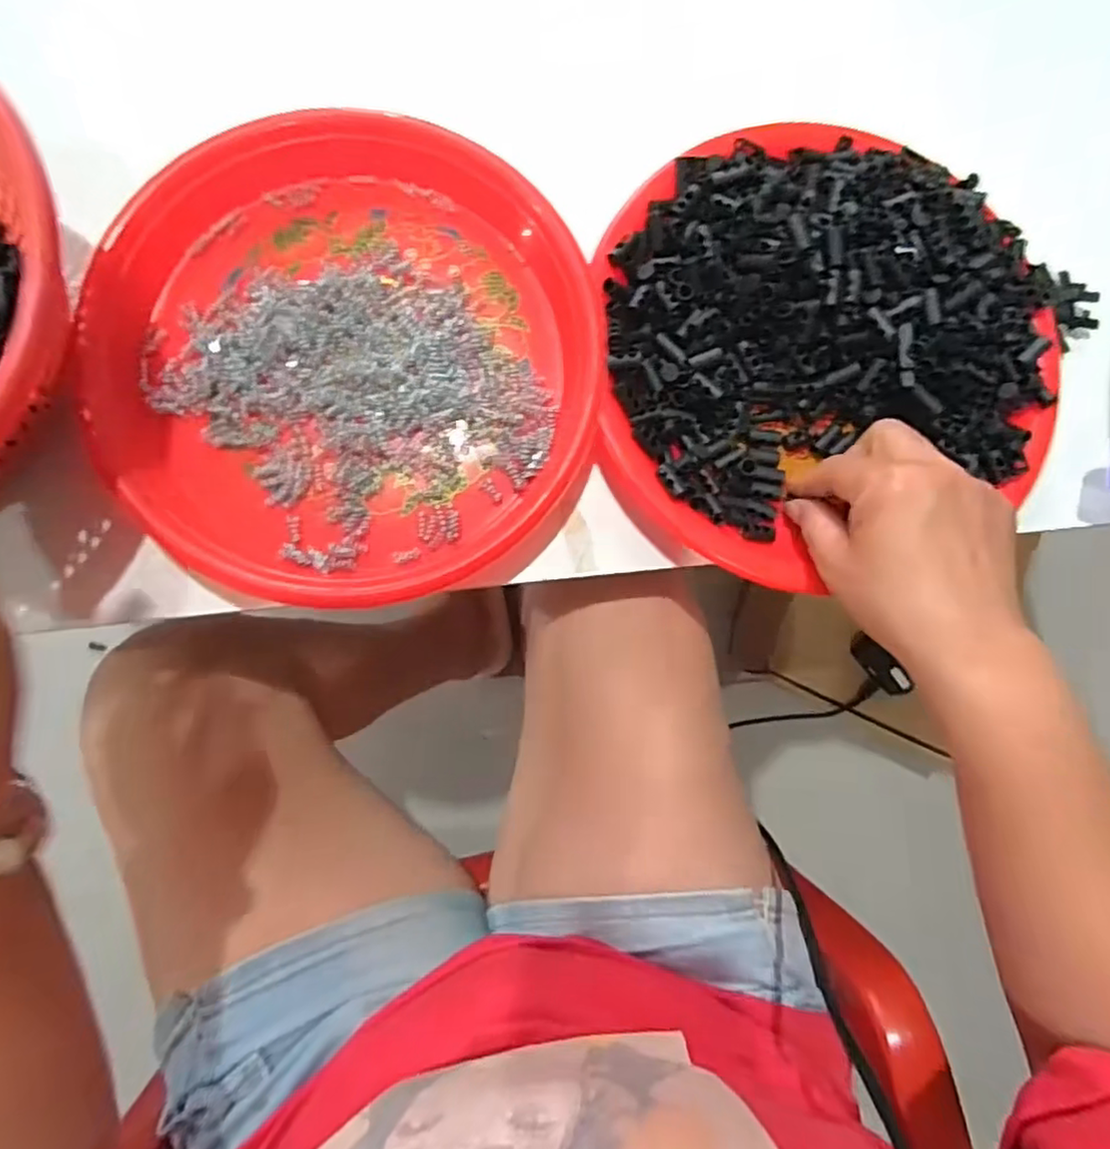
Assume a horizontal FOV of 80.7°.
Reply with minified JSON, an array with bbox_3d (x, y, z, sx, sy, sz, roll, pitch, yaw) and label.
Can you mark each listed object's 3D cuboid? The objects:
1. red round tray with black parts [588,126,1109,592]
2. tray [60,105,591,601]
[{"bbox_3d":[0.146,-0.118,0.347,0.251,0.044,0.248,0,83,-4],"label":"red round tray with black parts"},{"bbox_3d":[-0.106,-0.121,0.341,0.242,0.029,0.264,0,83,-4],"label":"tray"}]

